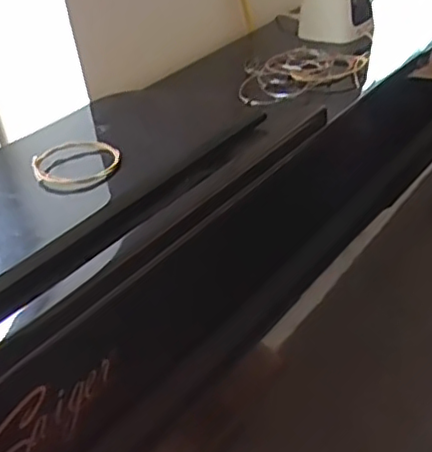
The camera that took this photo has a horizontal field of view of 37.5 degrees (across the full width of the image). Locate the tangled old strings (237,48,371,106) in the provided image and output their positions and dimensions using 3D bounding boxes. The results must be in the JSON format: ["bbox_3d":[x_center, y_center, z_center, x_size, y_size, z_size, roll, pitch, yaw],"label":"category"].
[{"bbox_3d":[0.081,-0.157,0.646,0.131,0.016,0.095,-16,34,-12],"label":"tangled old strings"}]

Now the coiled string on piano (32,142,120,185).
[{"bbox_3d":[-0.108,-0.049,0.492,0.069,0.008,0.059,11,38,27],"label":"coiled string on piano"}]

